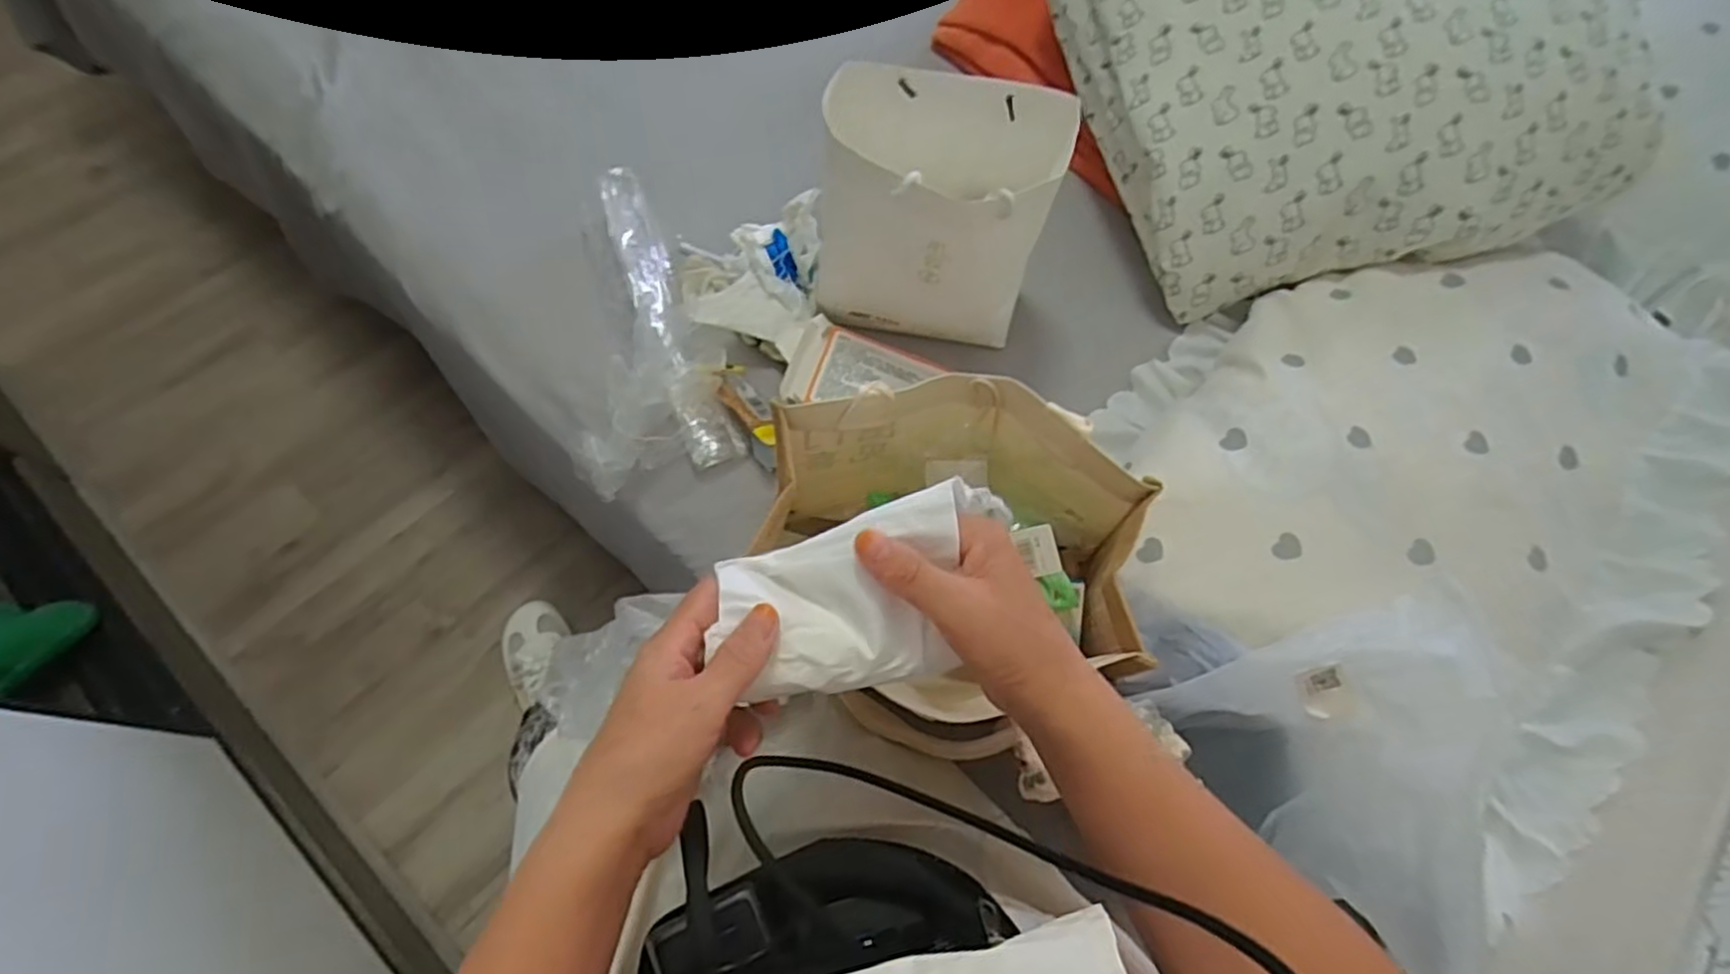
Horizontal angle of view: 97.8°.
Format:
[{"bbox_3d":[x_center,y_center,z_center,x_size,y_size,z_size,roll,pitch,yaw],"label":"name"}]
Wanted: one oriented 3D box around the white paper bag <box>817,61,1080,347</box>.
[{"bbox_3d":[0.063,-0.246,0.691,0.201,0.203,0.149,9,70,1],"label":"white paper bag"}]

